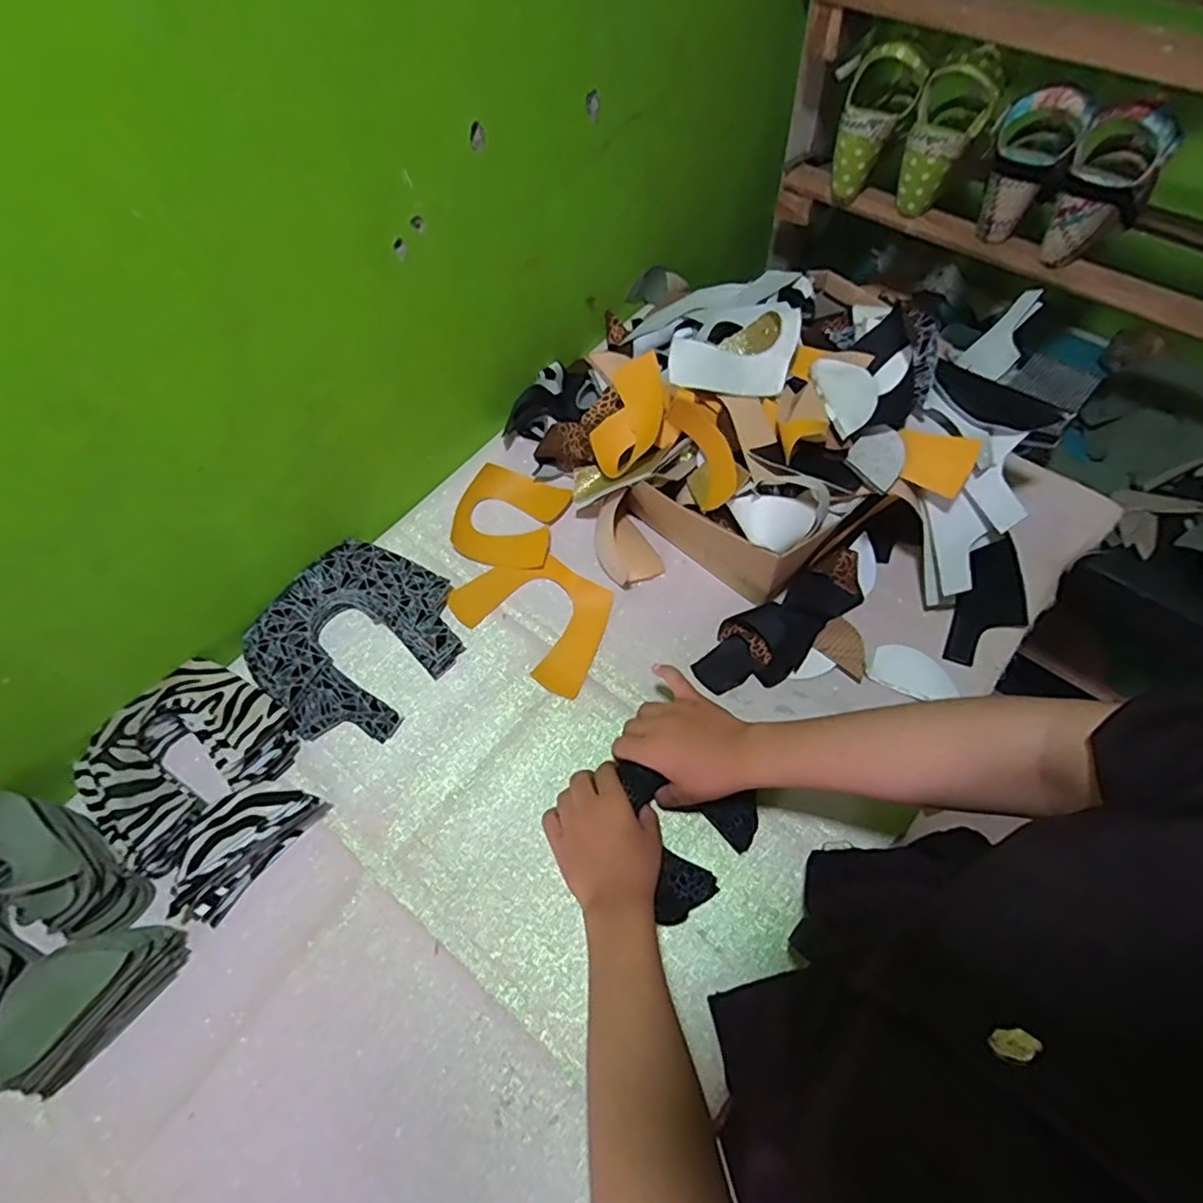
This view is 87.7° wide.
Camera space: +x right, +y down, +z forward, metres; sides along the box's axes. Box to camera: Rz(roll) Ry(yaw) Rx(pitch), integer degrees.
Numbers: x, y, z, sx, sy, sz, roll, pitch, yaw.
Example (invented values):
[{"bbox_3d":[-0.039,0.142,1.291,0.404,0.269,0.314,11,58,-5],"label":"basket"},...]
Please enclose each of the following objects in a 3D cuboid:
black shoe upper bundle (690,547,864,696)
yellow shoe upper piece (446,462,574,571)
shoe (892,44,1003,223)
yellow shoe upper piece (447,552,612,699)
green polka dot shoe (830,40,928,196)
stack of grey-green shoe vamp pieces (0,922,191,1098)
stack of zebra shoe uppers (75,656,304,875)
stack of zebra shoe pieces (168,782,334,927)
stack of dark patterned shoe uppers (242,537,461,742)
[{"bbox_3d":[0.190,0.022,0.626,0.209,0.032,0.075,-30,65,-12],"label":"black shoe upper bundle"},{"bbox_3d":[-0.106,-0.094,0.705,0.118,0.018,0.113,18,65,11],"label":"yellow shoe upper piece"},{"bbox_3d":[0.383,-0.522,0.699,0.074,0.142,0.074,23,65,15],"label":"shoe"},{"bbox_3d":[-0.067,0.009,0.655,0.169,0.009,0.117,32,68,17],"label":"yellow shoe upper piece"},{"bbox_3d":[0.306,-0.555,0.729,0.076,0.139,0.062,34,41,18],"label":"green polka dot shoe"},{"bbox_3d":[-0.398,0.300,0.483,0.063,0.065,0.129,36,70,19],"label":"stack of grey-green shoe vamp pieces"},{"bbox_3d":[-0.384,0.137,0.575,0.139,0.037,0.163,38,70,19],"label":"stack of zebra shoe uppers"},{"bbox_3d":[-0.317,0.203,0.537,0.068,0.051,0.135,37,70,19],"label":"stack of zebra shoe pieces"},{"bbox_3d":[-0.248,0.035,0.635,0.185,0.028,0.188,37,70,19],"label":"stack of dark patterned shoe uppers"}]

